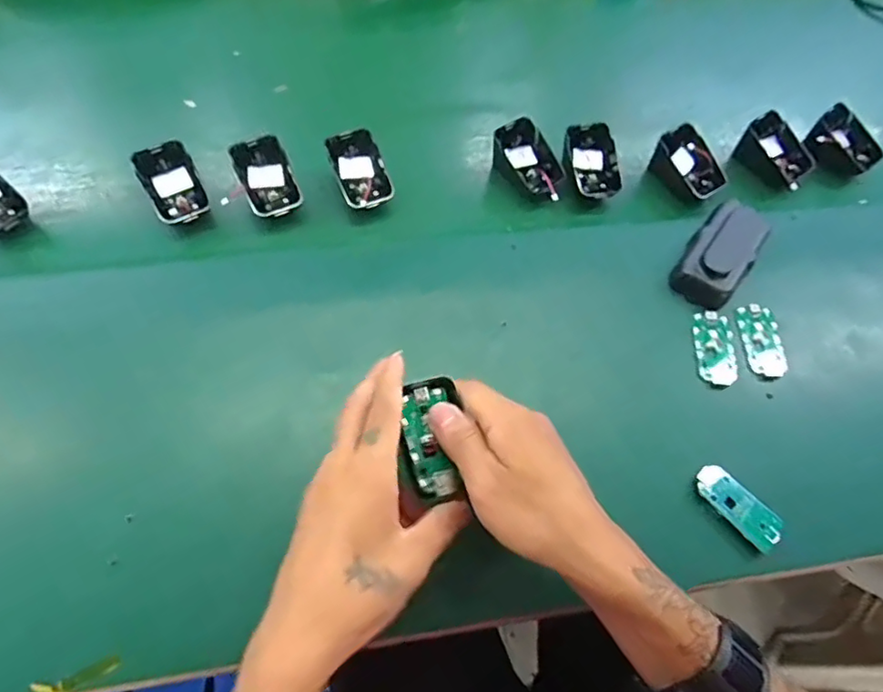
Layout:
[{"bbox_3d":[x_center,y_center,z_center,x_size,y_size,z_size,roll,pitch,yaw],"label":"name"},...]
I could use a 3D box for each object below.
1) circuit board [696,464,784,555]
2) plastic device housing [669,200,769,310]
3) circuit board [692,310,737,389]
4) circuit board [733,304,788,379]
[{"bbox_3d":[0.208,0.111,0.406,0.029,0.005,0.063,-38,70,-21],"label":"circuit board"},{"bbox_3d":[0.237,-0.080,0.490,0.050,0.026,0.098,35,65,14],"label":"plastic device housing"},{"bbox_3d":[0.219,0.002,0.463,0.031,0.004,0.066,7,62,0],"label":"circuit board"},{"bbox_3d":[0.260,-0.005,0.468,0.033,0.008,0.064,1,62,-3],"label":"circuit board"}]

